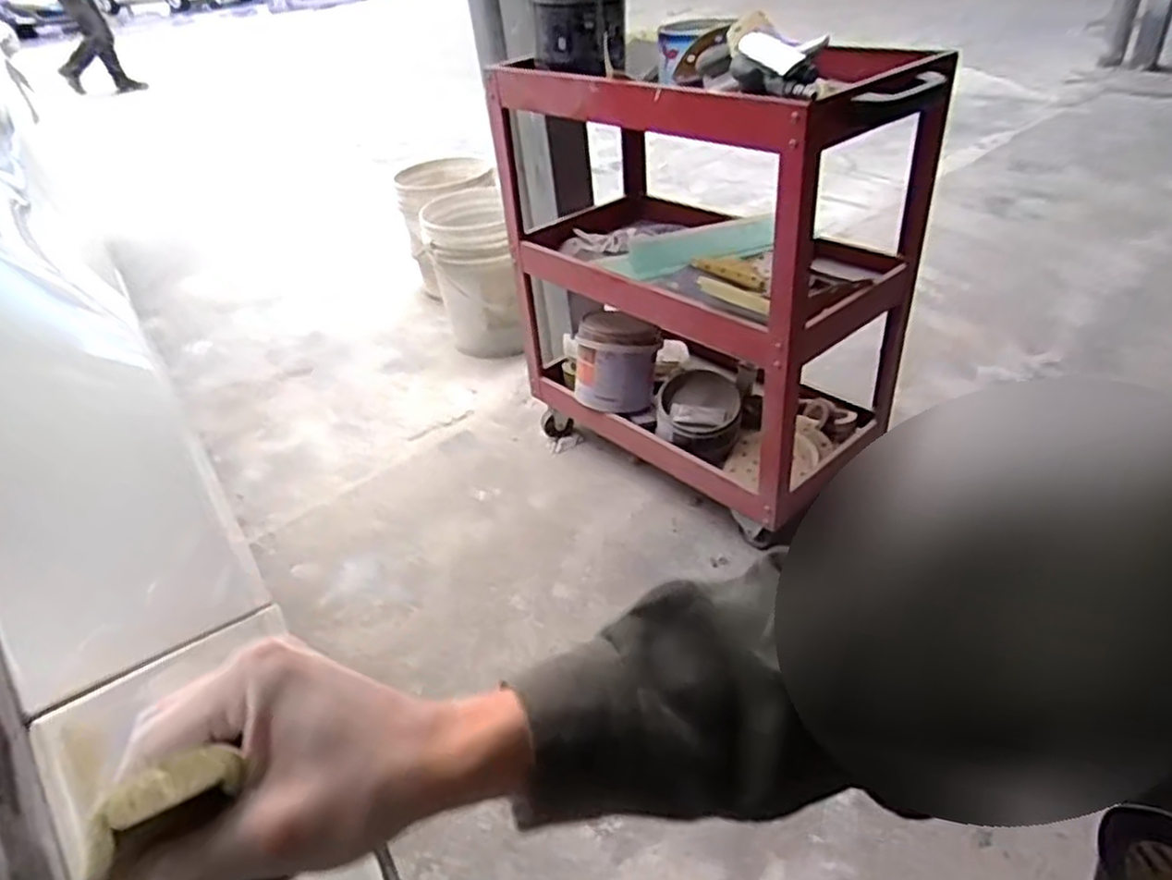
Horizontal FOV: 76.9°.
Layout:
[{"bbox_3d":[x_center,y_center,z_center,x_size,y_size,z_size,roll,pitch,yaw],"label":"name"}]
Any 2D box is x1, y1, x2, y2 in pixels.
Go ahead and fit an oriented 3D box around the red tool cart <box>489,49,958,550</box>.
[{"bbox_3d":[0.191,-0.321,1.347,0.368,0.710,0.745,-29,42,-28],"label":"red tool cart"}]

